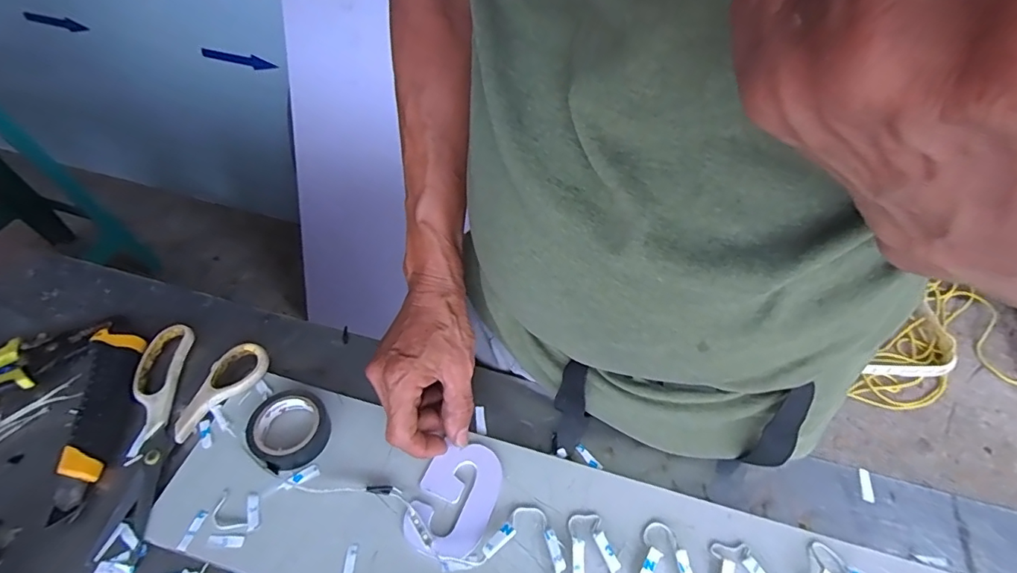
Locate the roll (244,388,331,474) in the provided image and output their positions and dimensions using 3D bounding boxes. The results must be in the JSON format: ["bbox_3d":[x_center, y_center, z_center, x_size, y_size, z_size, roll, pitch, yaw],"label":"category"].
[{"bbox_3d":[-0.174,0.110,0.391,0.064,0.020,0.057,37,59,23],"label":"roll"}]

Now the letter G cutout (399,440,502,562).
[{"bbox_3d":[-0.039,0.155,0.369,0.057,0.006,0.081,19,48,13],"label":"letter G cutout"}]

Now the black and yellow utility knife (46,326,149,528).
[{"bbox_3d":[-0.323,0.100,0.394,0.039,0.018,0.152,-10,53,-11],"label":"black and yellow utility knife"}]

